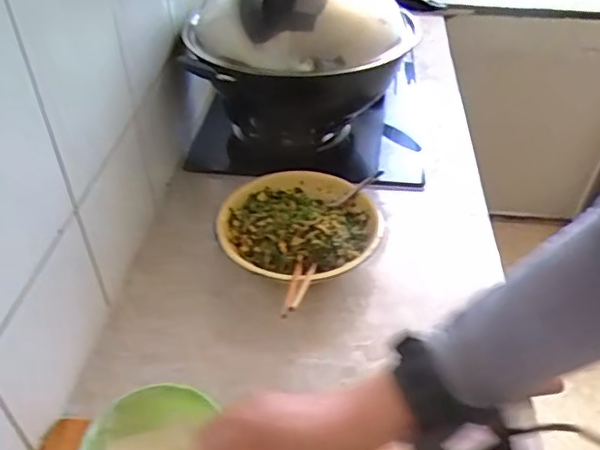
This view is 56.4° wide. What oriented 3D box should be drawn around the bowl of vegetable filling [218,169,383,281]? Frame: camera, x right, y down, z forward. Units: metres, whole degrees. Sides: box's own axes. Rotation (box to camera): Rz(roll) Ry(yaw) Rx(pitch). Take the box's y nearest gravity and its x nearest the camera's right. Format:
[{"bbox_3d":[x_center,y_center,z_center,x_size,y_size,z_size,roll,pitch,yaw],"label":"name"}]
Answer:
[{"bbox_3d":[0.002,0.012,0.787,0.215,0.072,0.217,0,41,0],"label":"bowl of vegetable filling"}]

